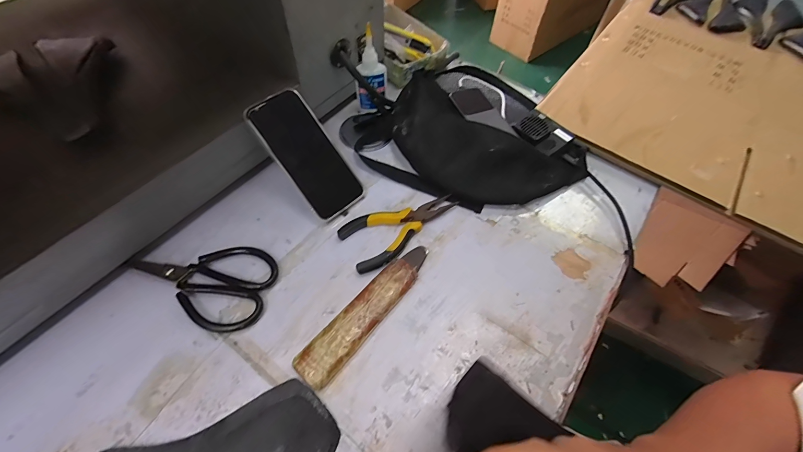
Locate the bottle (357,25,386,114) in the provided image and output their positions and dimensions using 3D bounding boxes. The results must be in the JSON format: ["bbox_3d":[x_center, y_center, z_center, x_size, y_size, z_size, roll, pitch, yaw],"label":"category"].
[{"bbox_3d":[-0.043,-0.223,0.516,0.041,0.120,0.029,1,57,-2],"label":"bottle"}]

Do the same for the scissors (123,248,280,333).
[{"bbox_3d":[-0.226,0.060,0.395,0.155,0.015,0.096,11,57,5],"label":"scissors"}]

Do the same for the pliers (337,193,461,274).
[{"bbox_3d":[0.001,0.004,0.443,0.148,0.018,0.069,-23,61,-17],"label":"pliers"}]

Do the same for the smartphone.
[{"bbox_3d":[-0.119,-0.090,0.447,0.076,0.011,0.163,-40,102,-24],"label":"smartphone"}]

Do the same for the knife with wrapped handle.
[{"bbox_3d":[-0.033,0.090,0.383,0.039,0.016,0.186,37,63,20],"label":"knife with wrapped handle"}]

